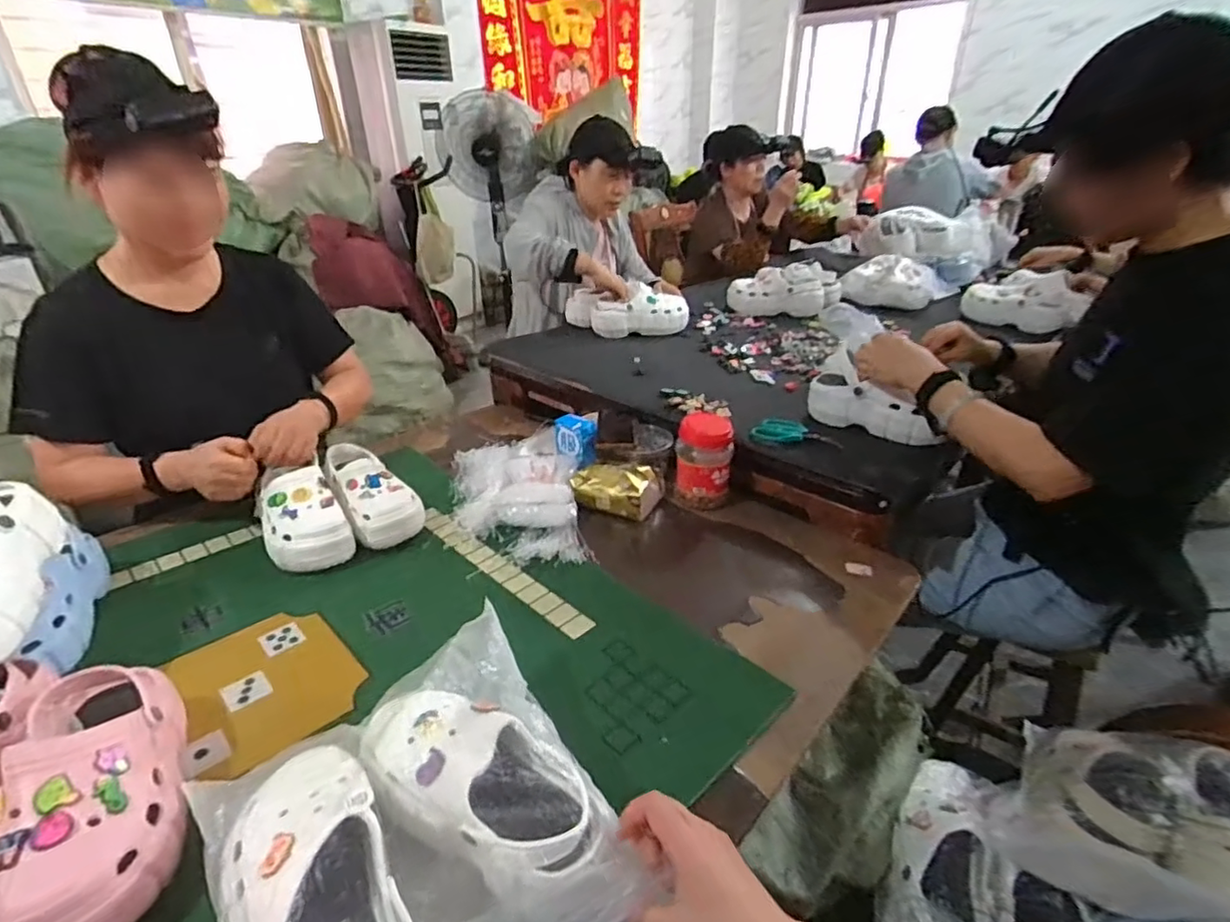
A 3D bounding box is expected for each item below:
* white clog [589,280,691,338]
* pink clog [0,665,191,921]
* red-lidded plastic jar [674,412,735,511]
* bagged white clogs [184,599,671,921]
[{"bbox_3d":[0.068,-0.405,1.649,0.250,0.129,0.106,-14,32,-24],"label":"white clog"},{"bbox_3d":[-0.441,0.288,0.519,0.108,0.109,0.249,-17,33,-28],"label":"pink clog"},{"bbox_3d":[0.157,-0.004,1.051,0.097,0.143,0.083,2,29,5],"label":"red-lidded plastic jar"},{"bbox_3d":[-0.146,0.306,0.477,0.266,0.128,0.305,-22,34,-31],"label":"bagged white clogs"}]

